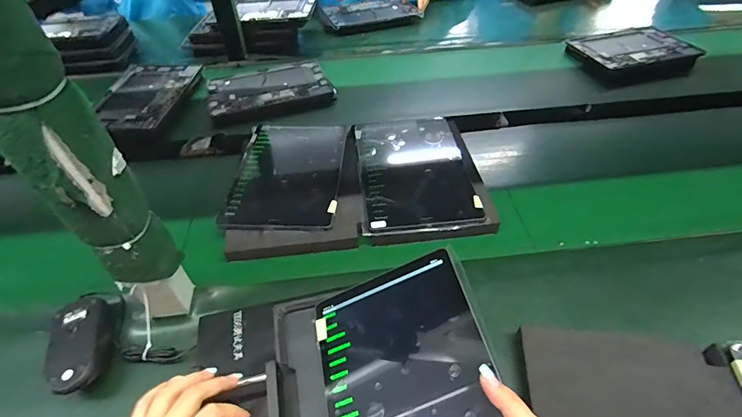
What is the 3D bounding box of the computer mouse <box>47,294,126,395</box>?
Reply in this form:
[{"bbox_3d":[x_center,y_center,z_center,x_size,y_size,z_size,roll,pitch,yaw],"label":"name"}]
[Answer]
[{"bbox_3d":[-0.322,0.152,0.444,0.063,0.038,0.120,-13,46,-9],"label":"computer mouse"}]

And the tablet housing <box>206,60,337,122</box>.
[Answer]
[{"bbox_3d":[-0.223,-0.265,0.869,0.255,0.025,0.174,-13,46,-9],"label":"tablet housing"}]

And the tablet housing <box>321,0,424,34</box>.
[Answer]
[{"bbox_3d":[-0.005,-0.564,1.138,0.254,0.025,0.174,-18,52,-14],"label":"tablet housing"}]

